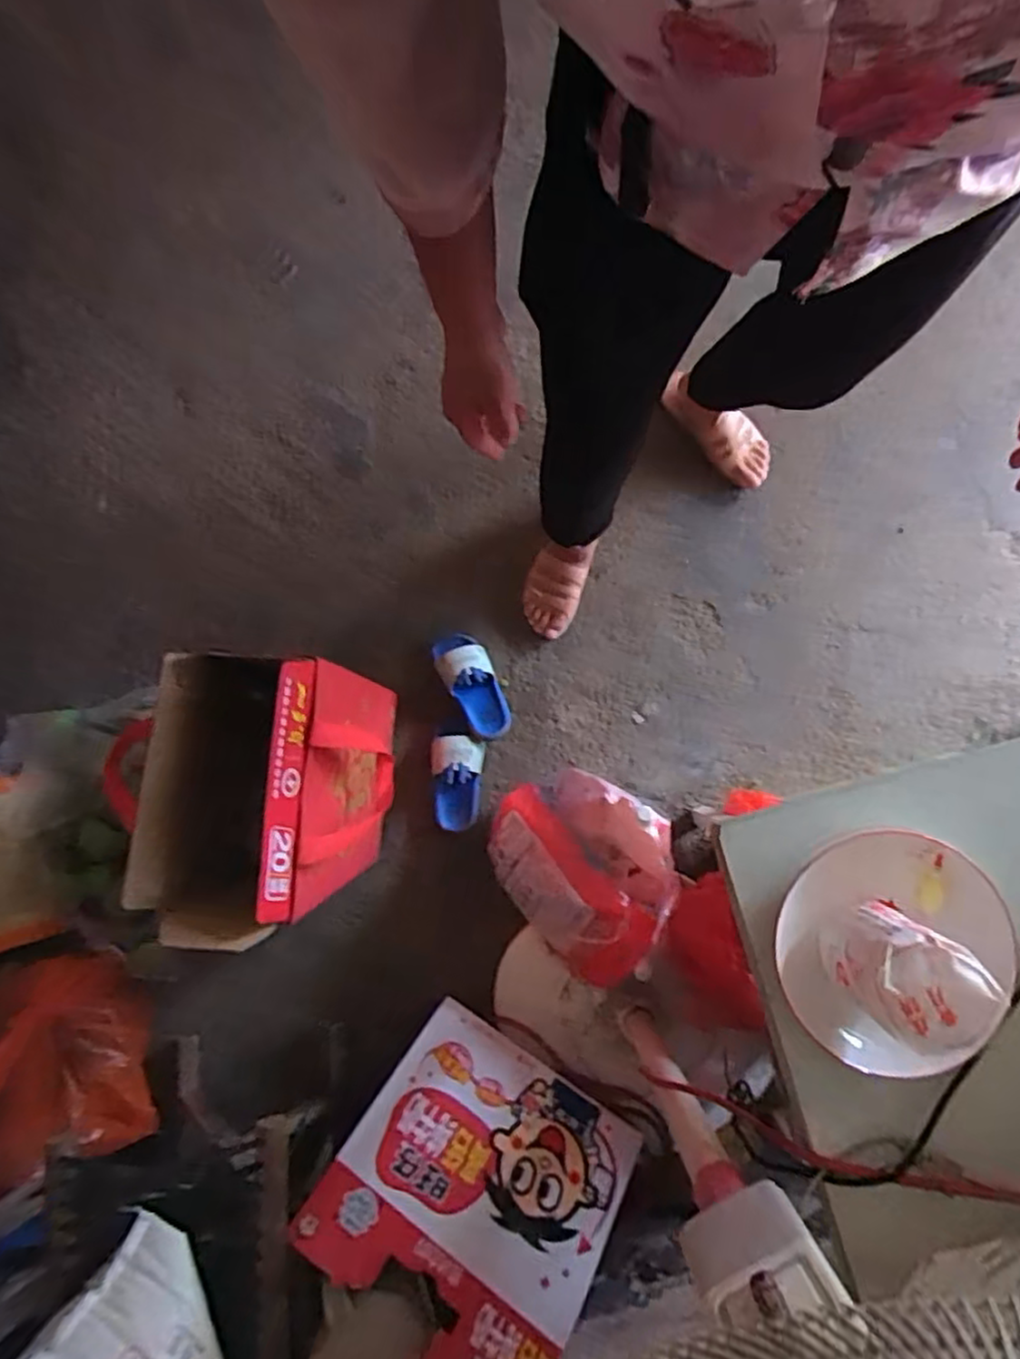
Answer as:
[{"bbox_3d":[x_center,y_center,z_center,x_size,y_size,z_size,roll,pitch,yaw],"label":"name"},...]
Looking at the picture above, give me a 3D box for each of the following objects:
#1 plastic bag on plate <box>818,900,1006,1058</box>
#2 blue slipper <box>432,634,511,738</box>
[{"bbox_3d":[0.307,0.232,0.537,0.090,0.124,0.086,-14,84,0],"label":"plastic bag on plate"},{"bbox_3d":[-0.059,0.004,1.109,0.086,0.068,0.189,-29,83,-2],"label":"blue slipper"}]

